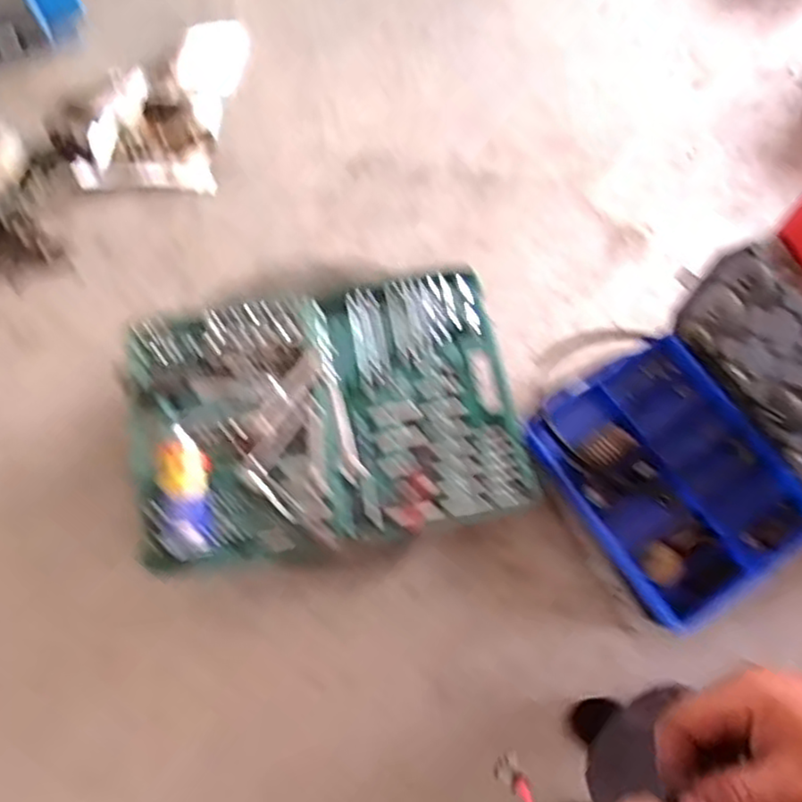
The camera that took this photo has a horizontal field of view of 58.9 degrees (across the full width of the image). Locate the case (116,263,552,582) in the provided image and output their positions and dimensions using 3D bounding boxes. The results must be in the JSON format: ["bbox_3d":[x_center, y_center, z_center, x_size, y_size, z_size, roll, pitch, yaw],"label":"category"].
[{"bbox_3d":[-0.125,0.010,1.193,0.632,0.078,0.459,-10,70,-5],"label":"case"}]

